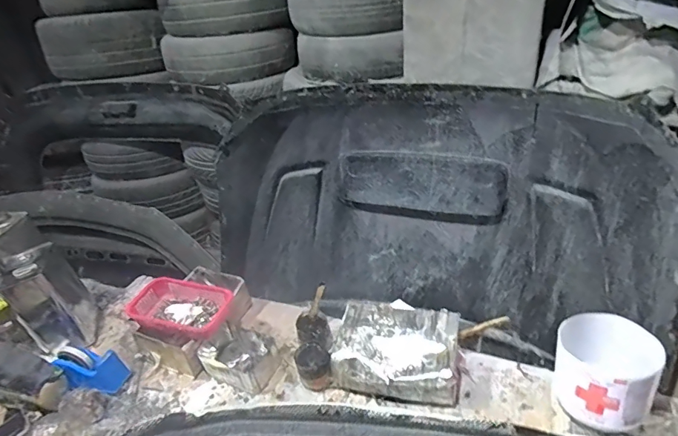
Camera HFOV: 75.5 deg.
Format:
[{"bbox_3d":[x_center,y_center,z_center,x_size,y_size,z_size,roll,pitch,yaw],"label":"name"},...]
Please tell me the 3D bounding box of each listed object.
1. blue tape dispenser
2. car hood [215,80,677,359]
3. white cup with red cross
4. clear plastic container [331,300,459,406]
[{"bbox_3d":[-0.589,0.356,1.032,0.170,0.068,0.087,17,38,9],"label":"blue tape dispenser"},{"bbox_3d":[0.244,0.005,1.579,1.677,0.805,0.266,7,36,22],"label":"car hood"},{"bbox_3d":[0.456,0.271,0.763,0.143,0.150,0.135,-5,33,4],"label":"white cup with red cross"},{"bbox_3d":[0.119,0.272,0.893,0.245,0.099,0.161,4,35,17],"label":"clear plastic container"}]

